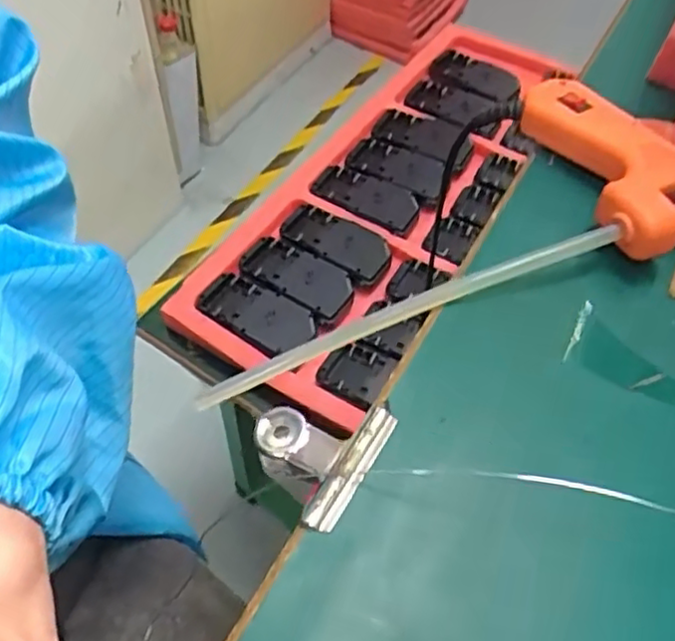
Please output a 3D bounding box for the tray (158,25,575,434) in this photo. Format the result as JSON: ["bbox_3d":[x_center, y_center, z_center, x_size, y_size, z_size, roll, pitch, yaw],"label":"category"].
[{"bbox_3d":[0.064,-0.153,0.757,0.230,0.066,0.594,24,56,15],"label":"tray"}]

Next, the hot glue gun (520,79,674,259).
[{"bbox_3d":[0.154,-0.084,0.323,0.108,0.031,0.109,-14,56,-12],"label":"hot glue gun"}]

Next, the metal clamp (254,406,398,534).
[{"bbox_3d":[-0.010,0.048,0.247,0.044,0.020,0.049,25,57,15],"label":"metal clamp"}]

